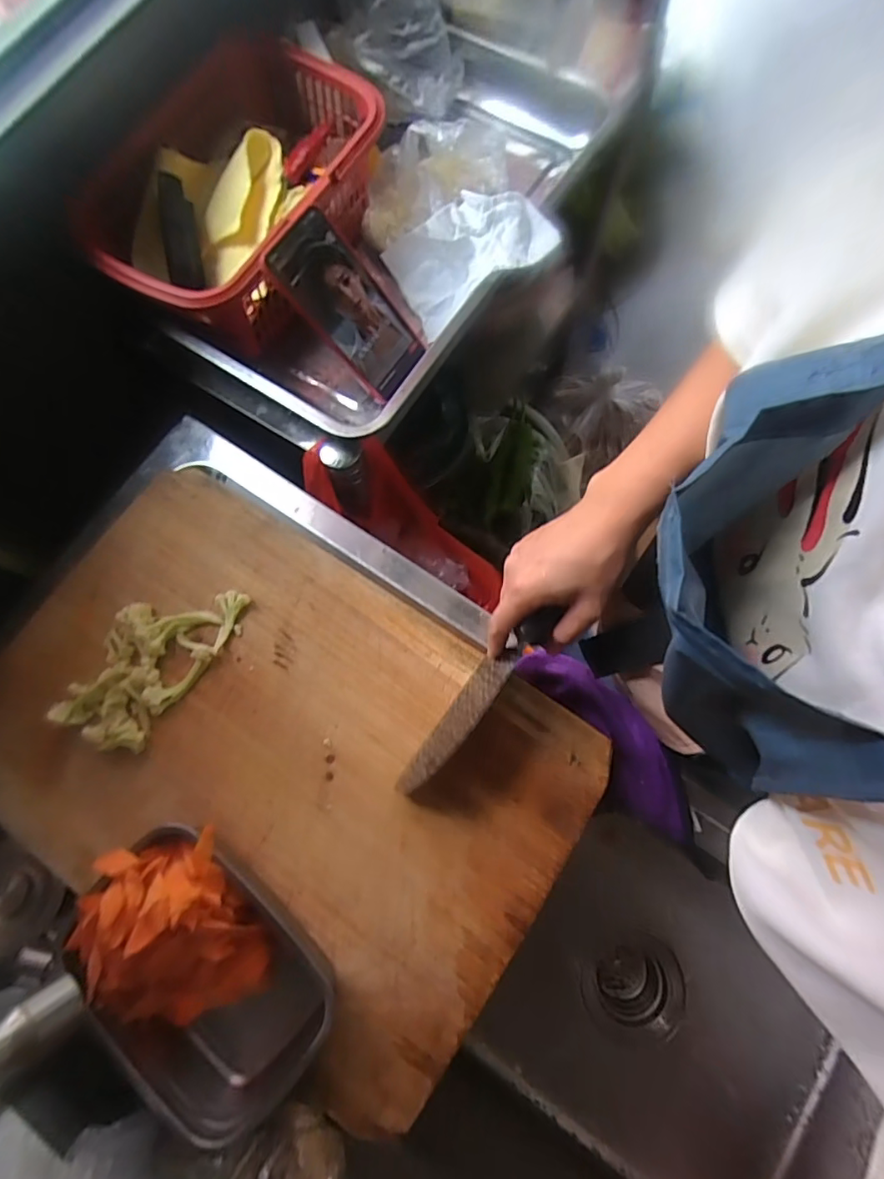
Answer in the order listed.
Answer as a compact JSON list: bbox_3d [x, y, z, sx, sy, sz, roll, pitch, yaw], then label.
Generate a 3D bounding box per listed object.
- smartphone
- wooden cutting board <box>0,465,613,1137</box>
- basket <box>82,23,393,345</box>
[{"bbox_3d":[-0.081,-0.251,0.486,0.076,0.151,0.011,-53,39,-7],"label":"smartphone"},{"bbox_3d":[-0.139,0.124,0.440,0.473,0.037,0.330,31,78,8],"label":"wooden cutting board"},{"bbox_3d":[-0.177,-0.351,0.499,0.168,0.107,0.277,35,79,9],"label":"basket"}]

